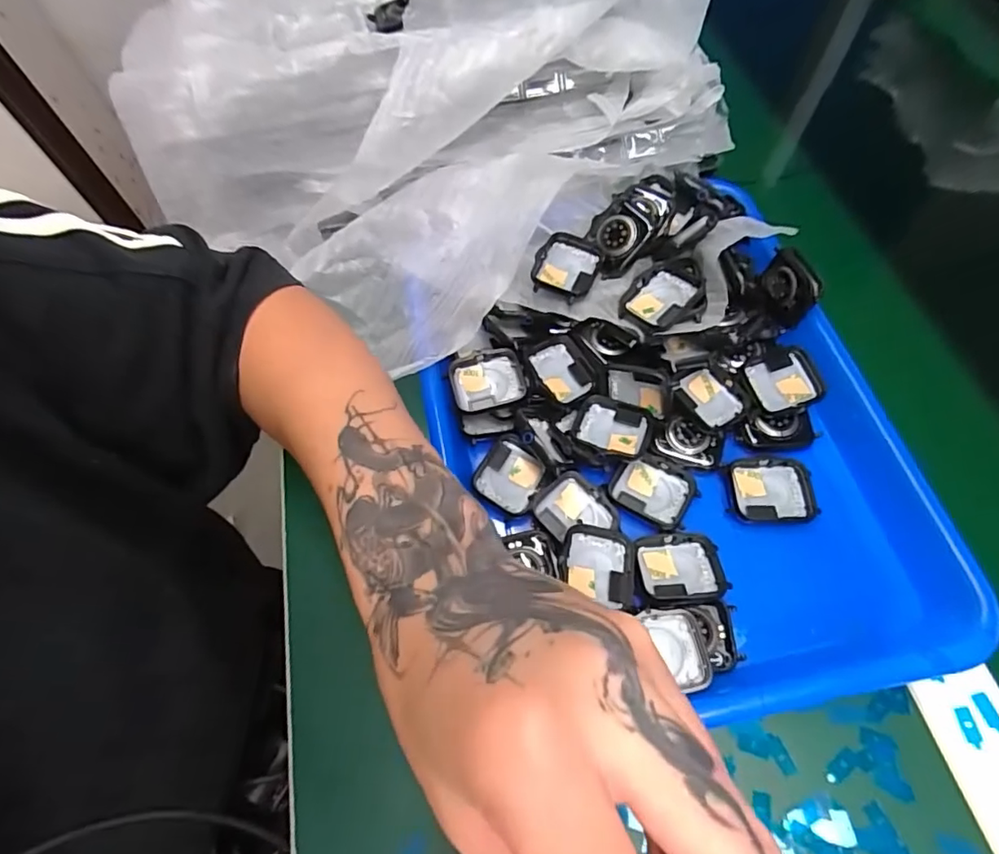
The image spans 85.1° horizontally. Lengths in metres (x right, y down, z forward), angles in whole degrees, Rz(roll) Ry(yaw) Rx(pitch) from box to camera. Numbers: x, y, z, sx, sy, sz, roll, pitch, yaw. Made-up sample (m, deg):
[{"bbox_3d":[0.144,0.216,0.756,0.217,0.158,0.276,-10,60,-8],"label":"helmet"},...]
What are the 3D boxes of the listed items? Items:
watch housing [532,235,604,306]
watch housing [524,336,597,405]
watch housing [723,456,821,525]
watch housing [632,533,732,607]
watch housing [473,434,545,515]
[{"bbox_3d":[0.042,-0.098,0.340,0.036,0.019,0.043,19,65,13],"label":"watch housing"},{"bbox_3d":[0.038,-0.035,0.334,0.034,0.010,0.040,-24,78,-13],"label":"watch housing"},{"bbox_3d":[0.151,0.036,0.304,0.044,0.008,0.038,1,62,4],"label":"watch housing"},{"bbox_3d":[0.095,0.074,0.286,0.043,0.014,0.037,-6,62,0],"label":"watch housing"},{"bbox_3d":[0.007,0.028,0.318,0.035,0.012,0.038,30,68,18],"label":"watch housing"}]

